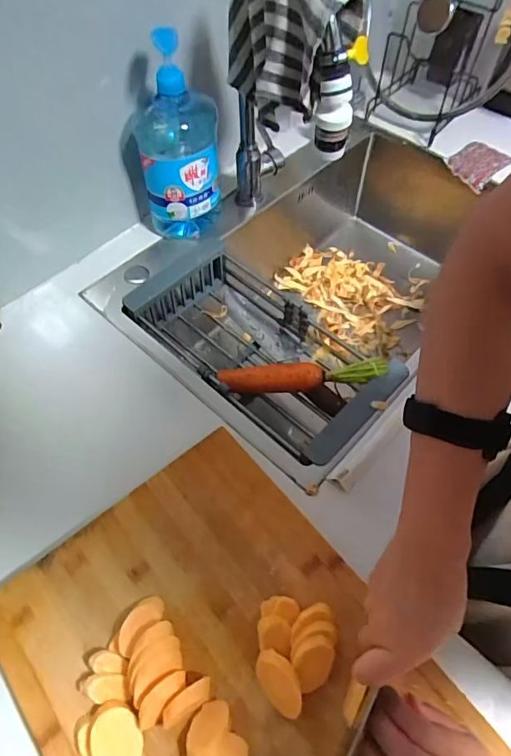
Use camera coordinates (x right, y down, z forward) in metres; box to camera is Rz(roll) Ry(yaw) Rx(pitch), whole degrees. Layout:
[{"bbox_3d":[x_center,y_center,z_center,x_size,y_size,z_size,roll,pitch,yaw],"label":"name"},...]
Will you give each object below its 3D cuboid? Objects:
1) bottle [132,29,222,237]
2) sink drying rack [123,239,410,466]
[{"bbox_3d":[-0.107,-0.317,0.659,0.106,0.273,0.070,-3,58,-2],"label":"bottle"},{"bbox_3d":[0.004,-0.035,0.688,0.379,0.091,0.193,38,65,21],"label":"sink drying rack"}]

